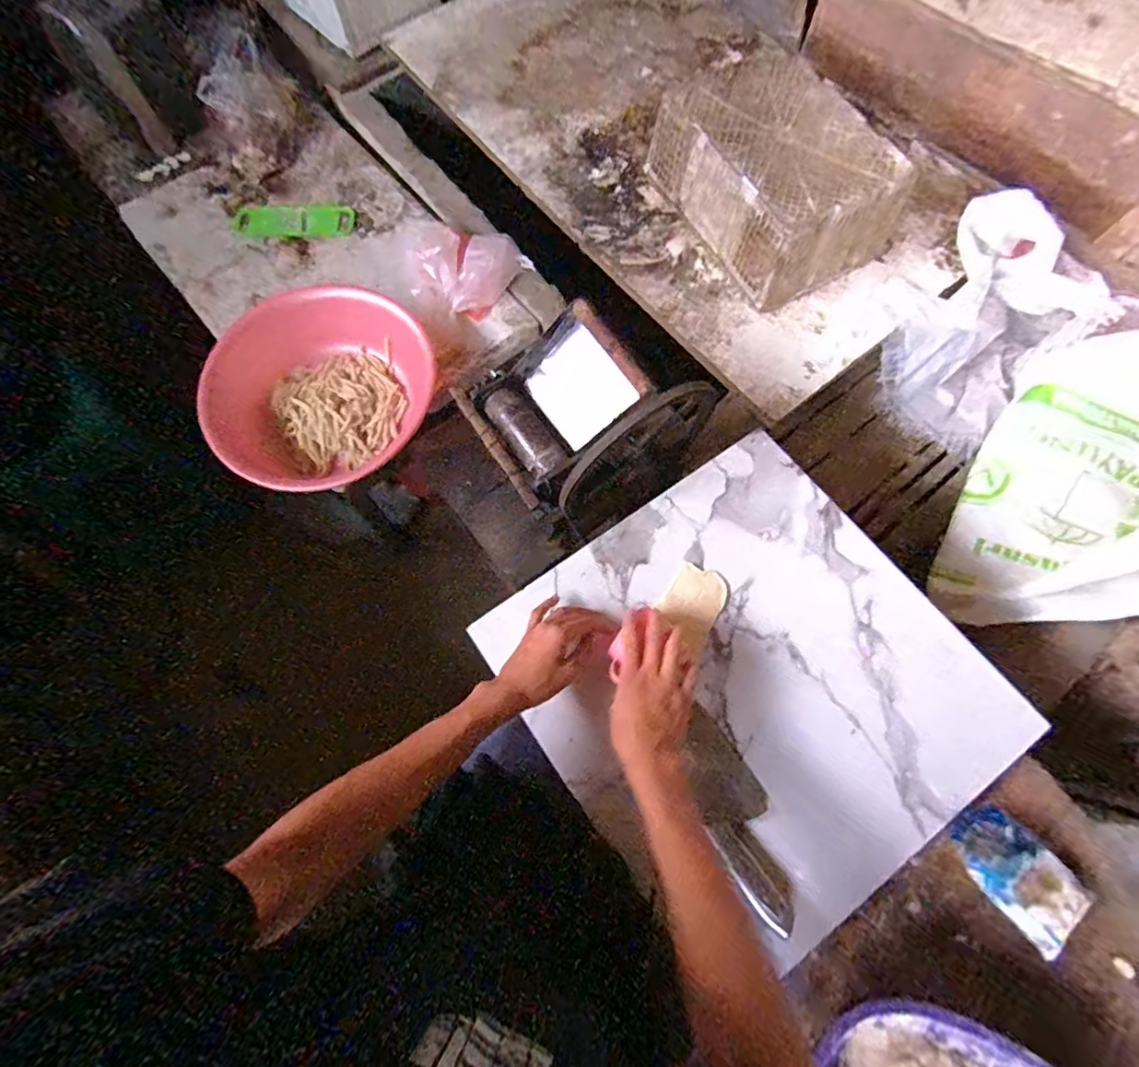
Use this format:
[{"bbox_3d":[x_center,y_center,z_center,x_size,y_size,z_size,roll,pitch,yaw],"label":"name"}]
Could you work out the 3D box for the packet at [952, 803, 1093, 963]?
[{"bbox_3d":[0.482,0.364,0.572,0.084,0.020,0.126,-38,75,-11],"label":"packet"}]

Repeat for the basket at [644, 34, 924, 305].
[{"bbox_3d":[0.431,-0.760,1.108,0.359,0.167,0.475,-29,74,-8],"label":"basket"}]

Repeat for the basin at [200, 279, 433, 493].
[{"bbox_3d":[-0.455,-0.263,1.029,0.397,0.147,0.428,31,75,10],"label":"basin"}]

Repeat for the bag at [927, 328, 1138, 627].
[{"bbox_3d":[0.982,-0.118,0.925,0.398,0.220,0.758,43,77,13],"label":"bag"}]

